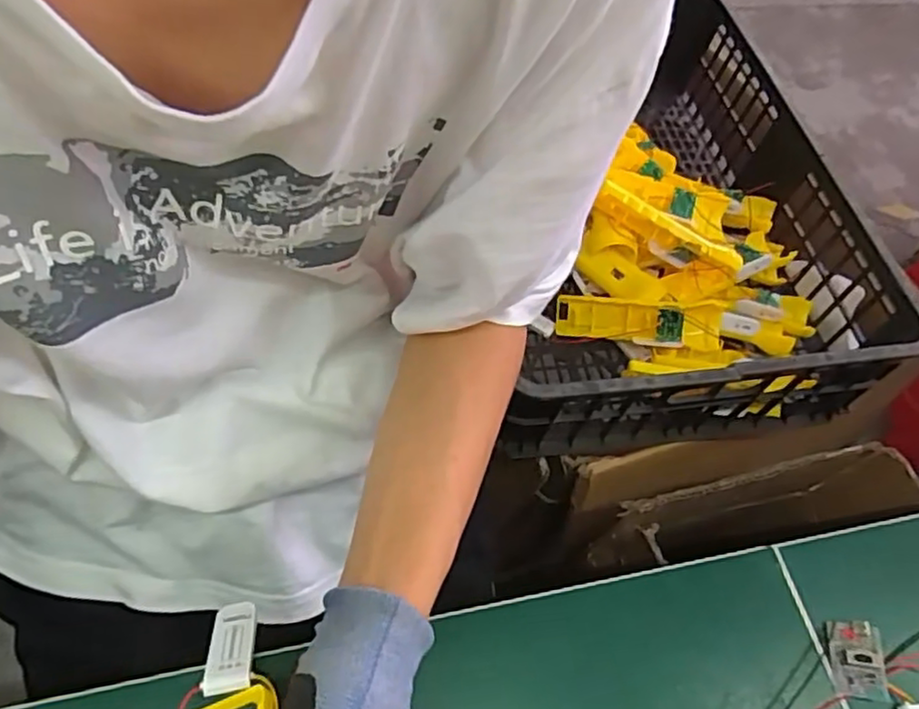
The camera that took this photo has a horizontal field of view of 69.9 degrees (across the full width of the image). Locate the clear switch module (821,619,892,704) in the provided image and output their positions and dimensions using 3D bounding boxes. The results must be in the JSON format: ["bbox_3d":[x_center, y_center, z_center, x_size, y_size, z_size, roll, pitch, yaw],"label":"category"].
[{"bbox_3d":[0.208,0.158,0.344,0.026,0.013,0.037,5,53,-1],"label":"clear switch module"}]

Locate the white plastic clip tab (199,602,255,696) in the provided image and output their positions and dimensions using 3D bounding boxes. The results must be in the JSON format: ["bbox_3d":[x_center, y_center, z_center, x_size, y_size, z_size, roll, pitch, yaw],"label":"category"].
[{"bbox_3d":[-0.110,0.139,0.317,0.020,0.005,0.056,-7,20,-11],"label":"white plastic clip tab"}]

